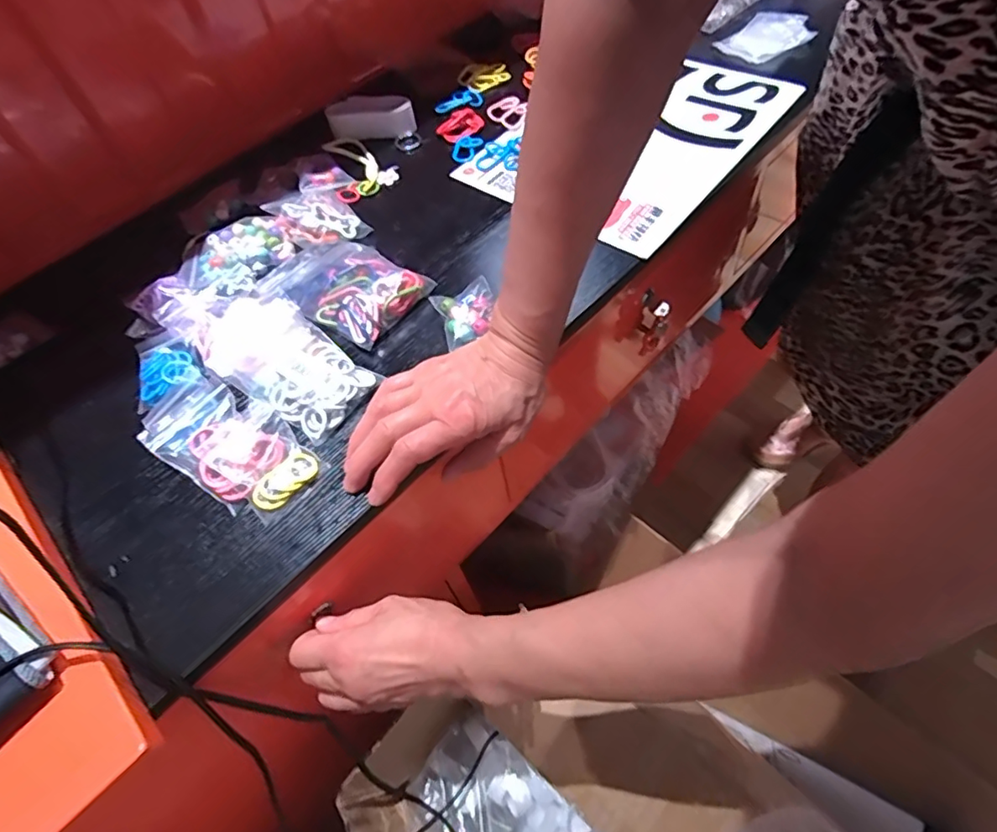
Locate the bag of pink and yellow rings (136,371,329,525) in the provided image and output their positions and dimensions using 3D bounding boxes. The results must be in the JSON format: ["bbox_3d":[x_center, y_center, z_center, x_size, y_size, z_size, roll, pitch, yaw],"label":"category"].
[{"bbox_3d":[-0.211,0.017,0.422,0.155,0.029,0.071,28,64,22],"label":"bag of pink and yellow rings"}]

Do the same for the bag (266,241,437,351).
[{"bbox_3d":[-0.141,-0.126,0.504,0.143,0.015,0.093,36,67,25],"label":"bag"}]

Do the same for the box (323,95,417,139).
[{"bbox_3d":[-0.148,-0.350,0.650,0.101,0.036,0.042,0,57,6],"label":"box"}]

